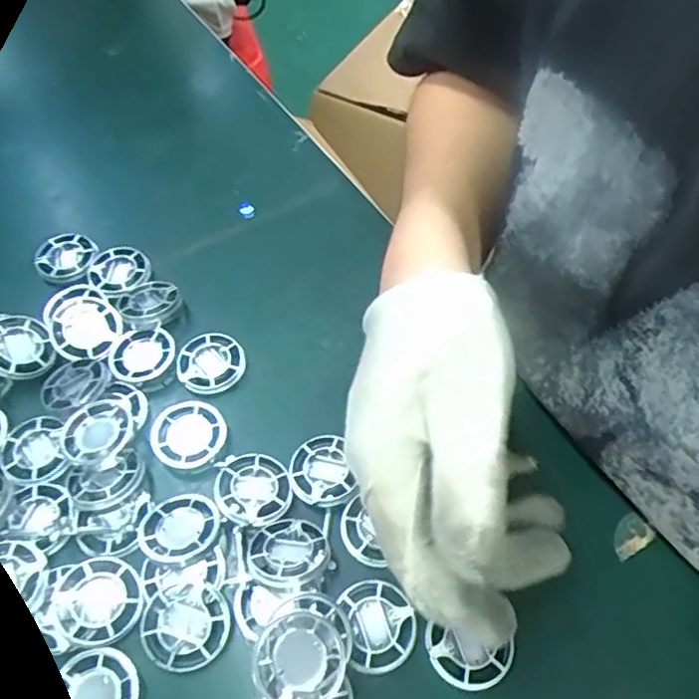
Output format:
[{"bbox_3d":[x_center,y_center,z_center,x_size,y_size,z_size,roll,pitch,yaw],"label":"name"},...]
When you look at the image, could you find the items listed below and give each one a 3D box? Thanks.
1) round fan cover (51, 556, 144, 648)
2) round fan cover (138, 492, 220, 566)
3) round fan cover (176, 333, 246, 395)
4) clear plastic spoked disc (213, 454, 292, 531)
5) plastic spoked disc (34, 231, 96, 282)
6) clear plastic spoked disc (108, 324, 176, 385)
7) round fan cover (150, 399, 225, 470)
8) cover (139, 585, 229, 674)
[{"bbox_3d":[-0.117,0.116,0.280,0.037,0.007,0.038,-1,58,1],"label":"round fan cover"},{"bbox_3d":[-0.085,0.087,0.297,0.037,0.009,0.037,-1,58,1],"label":"round fan cover"},{"bbox_3d":[-0.082,0.008,0.357,0.039,0.007,0.038,-1,58,1],"label":"round fan cover"},{"bbox_3d":[-0.050,0.071,0.310,0.037,0.006,0.040,-1,58,1],"label":"clear plastic spoked disc"},{"bbox_3d":[-0.195,-0.064,0.412,0.038,0.009,0.039,-1,56,1],"label":"plastic spoked disc"},{"bbox_3d":[-0.124,0.004,0.362,0.038,0.011,0.035,-1,58,1],"label":"clear plastic spoked disc"},{"bbox_3d":[-0.088,0.046,0.330,0.038,0.007,0.038,-1,58,1],"label":"round fan cover"},{"bbox_3d":[-0.076,0.126,0.273,0.038,0.006,0.034,-4,58,-1],"label":"cover"}]

